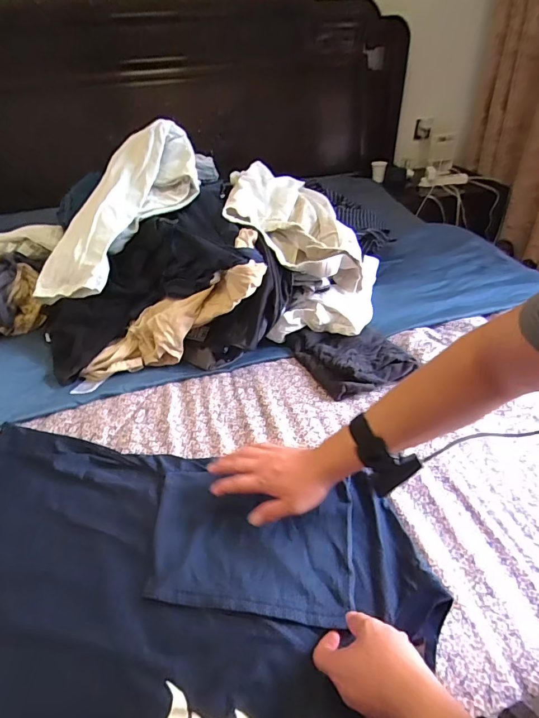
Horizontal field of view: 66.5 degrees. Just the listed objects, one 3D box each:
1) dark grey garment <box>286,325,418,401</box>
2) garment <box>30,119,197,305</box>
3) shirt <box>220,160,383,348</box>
[{"bbox_3d":[0.153,-0.009,0.777,0.179,0.040,0.176,-12,42,-13],"label":"dark grey garment"},{"bbox_3d":[-0.291,-0.297,0.816,0.181,0.080,0.434,21,70,23],"label":"garment"},{"bbox_3d":[0.051,-0.237,0.824,0.209,0.134,0.399,-20,77,-21],"label":"shirt"}]

